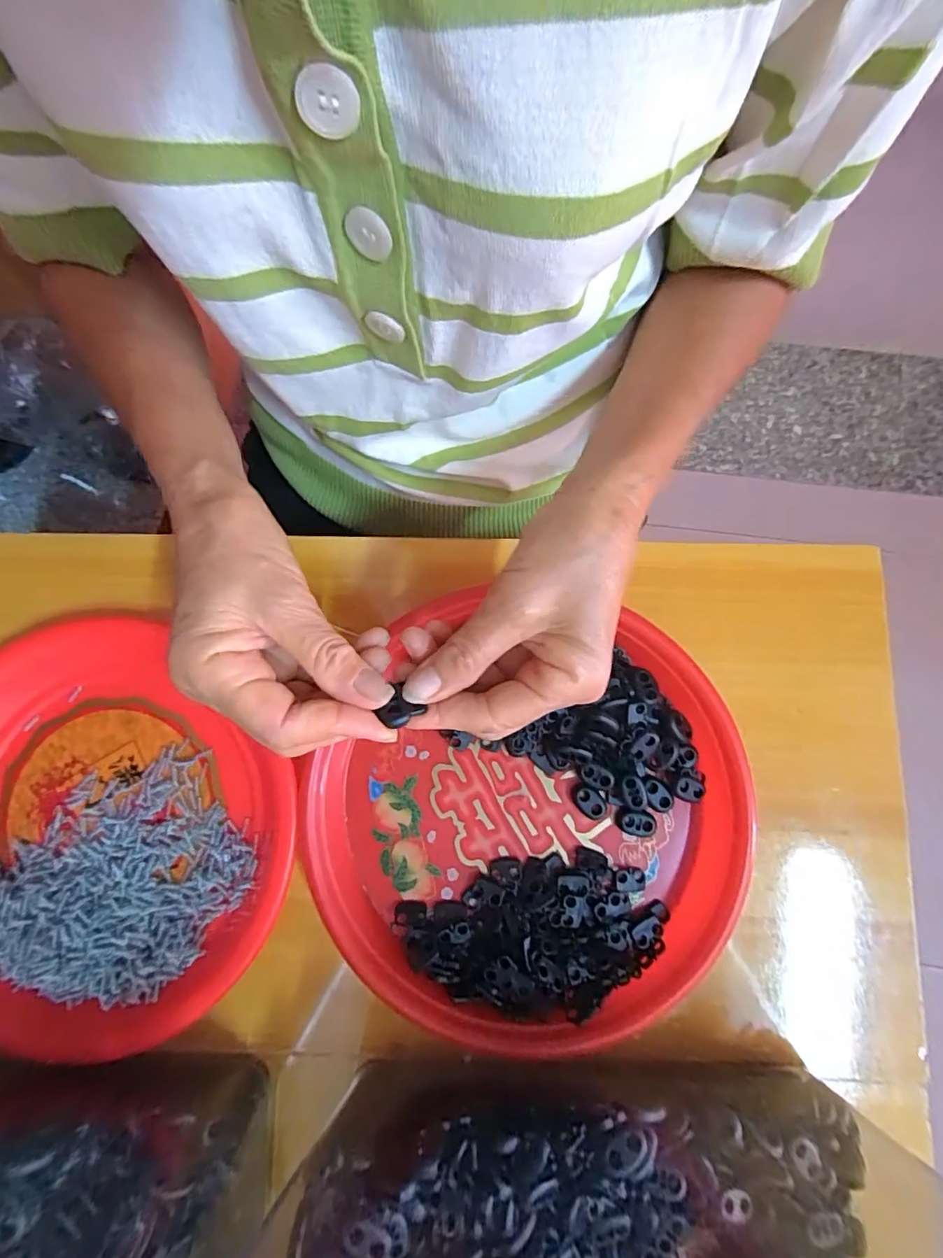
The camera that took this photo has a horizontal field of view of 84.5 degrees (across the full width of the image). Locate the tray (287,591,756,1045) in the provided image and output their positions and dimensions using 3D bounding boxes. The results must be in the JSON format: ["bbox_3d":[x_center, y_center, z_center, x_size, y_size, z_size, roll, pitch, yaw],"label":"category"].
[{"bbox_3d":[0.030,0.102,0.293,0.232,0.034,0.224,0,75,1],"label":"tray"}]

